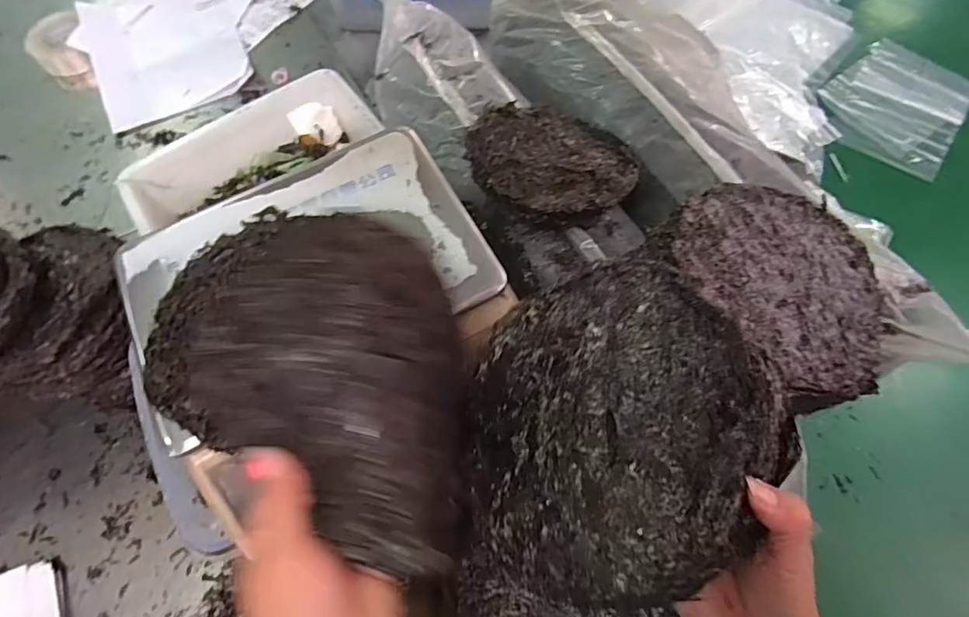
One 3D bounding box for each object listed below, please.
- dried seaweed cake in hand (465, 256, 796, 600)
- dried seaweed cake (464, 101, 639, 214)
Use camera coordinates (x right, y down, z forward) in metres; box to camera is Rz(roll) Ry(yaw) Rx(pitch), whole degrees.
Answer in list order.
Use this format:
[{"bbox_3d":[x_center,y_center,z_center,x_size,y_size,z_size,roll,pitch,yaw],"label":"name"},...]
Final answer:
[{"bbox_3d":[0.079,0.069,0.334,0.188,0.028,0.197,-18,56,28],"label":"dried seaweed cake in hand"},{"bbox_3d":[0.083,-0.183,0.652,0.192,0.048,0.186,-1,66,2],"label":"dried seaweed cake"}]

